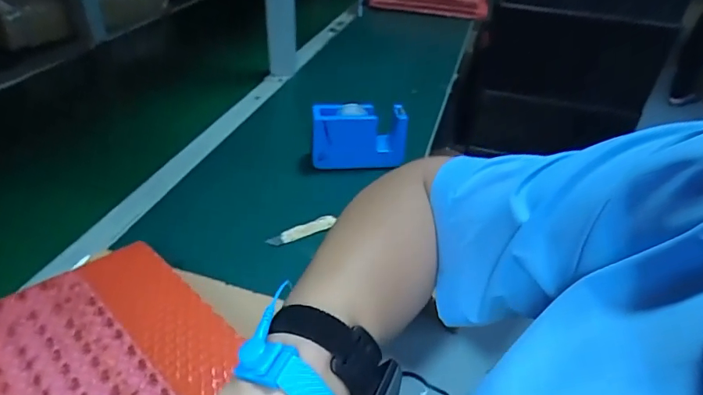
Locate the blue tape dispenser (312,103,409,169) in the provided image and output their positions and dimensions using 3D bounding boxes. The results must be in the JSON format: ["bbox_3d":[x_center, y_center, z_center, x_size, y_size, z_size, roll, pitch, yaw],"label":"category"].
[{"bbox_3d":[0.010,-0.083,0.683,0.130,0.085,0.046,-3,36,-9],"label":"blue tape dispenser"}]

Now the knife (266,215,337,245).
[{"bbox_3d":[-0.057,0.038,0.574,0.084,0.011,0.016,-16,40,-25],"label":"knife"}]

